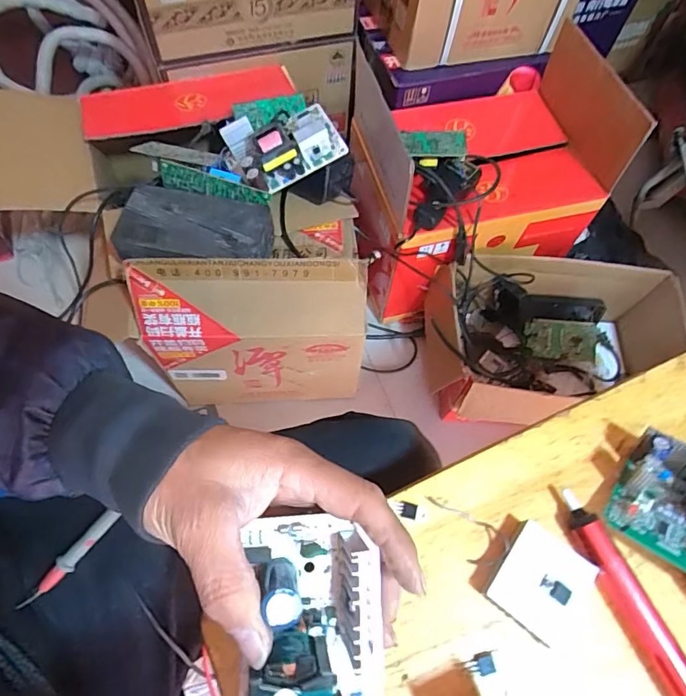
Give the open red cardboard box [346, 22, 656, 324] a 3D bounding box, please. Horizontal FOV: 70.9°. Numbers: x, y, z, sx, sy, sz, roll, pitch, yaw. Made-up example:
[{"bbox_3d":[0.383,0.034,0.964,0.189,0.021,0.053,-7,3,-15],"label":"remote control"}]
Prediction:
[{"bbox_3d":[0.231,-0.307,0.921,0.427,0.387,0.326,-9,65,-8],"label":"open red cardboard box"}]

